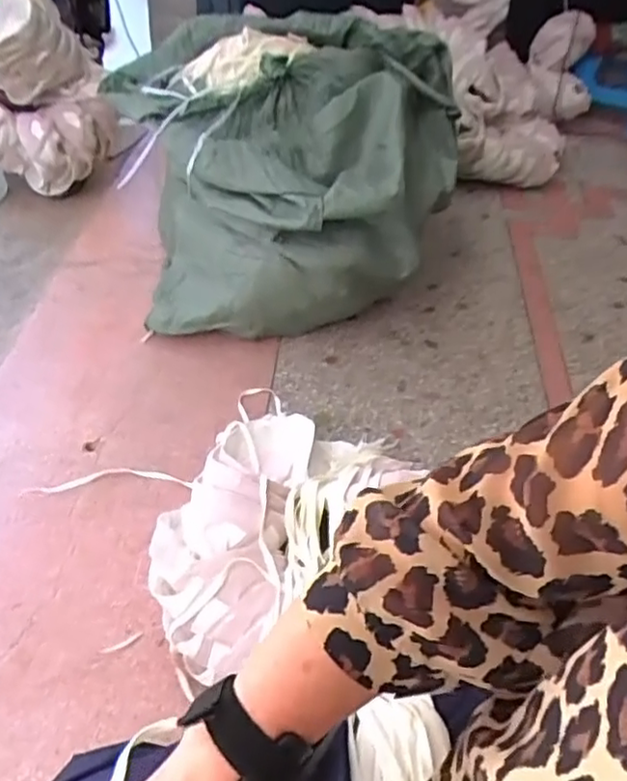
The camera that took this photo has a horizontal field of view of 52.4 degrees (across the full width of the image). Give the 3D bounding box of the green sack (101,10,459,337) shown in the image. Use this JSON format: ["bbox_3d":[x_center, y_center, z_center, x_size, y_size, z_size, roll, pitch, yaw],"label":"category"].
[{"bbox_3d":[-0.055,-0.406,1.222,0.630,0.416,0.474,0,48,-5],"label":"green sack"}]

